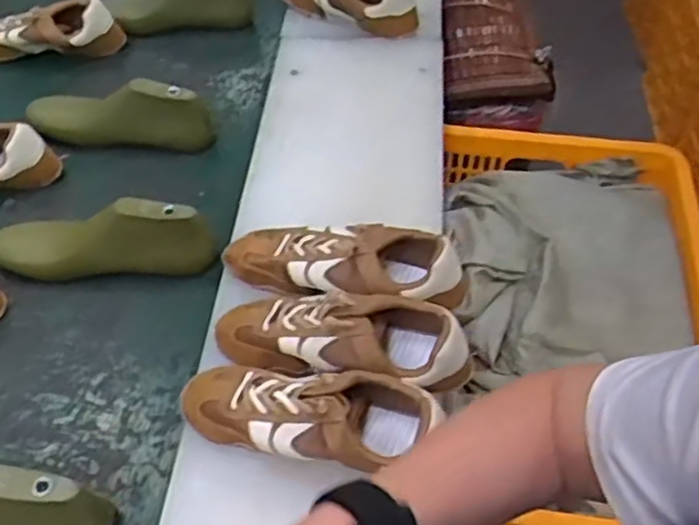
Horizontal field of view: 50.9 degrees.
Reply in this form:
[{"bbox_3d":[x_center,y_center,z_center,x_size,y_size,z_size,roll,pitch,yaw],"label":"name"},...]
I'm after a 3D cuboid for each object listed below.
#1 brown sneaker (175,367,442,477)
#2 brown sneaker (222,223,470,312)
[{"bbox_3d":[-0.043,0.132,0.658,0.240,0.078,0.093,10,52,10],"label":"brown sneaker"},{"bbox_3d":[-0.009,0.000,0.774,0.255,0.086,0.096,5,52,6],"label":"brown sneaker"}]

